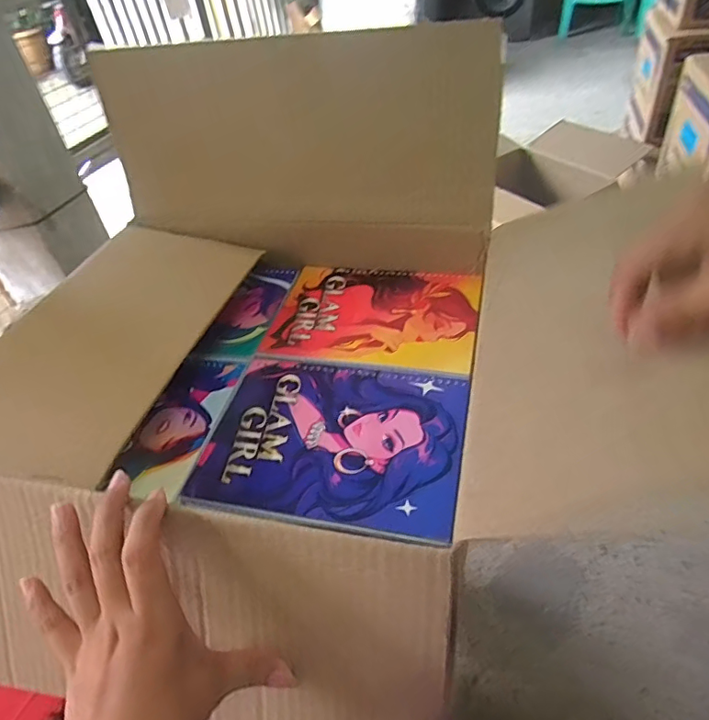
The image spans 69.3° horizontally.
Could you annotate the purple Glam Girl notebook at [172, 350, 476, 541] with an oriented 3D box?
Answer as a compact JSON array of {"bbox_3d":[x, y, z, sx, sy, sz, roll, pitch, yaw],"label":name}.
[{"bbox_3d":[-0.016,0.058,0.404,0.195,0.006,0.156,6,45,14],"label":"purple Glam Girl notebook"}]

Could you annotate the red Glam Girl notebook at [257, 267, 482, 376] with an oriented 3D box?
[{"bbox_3d":[0.020,-0.044,0.506,0.196,0.007,0.150,6,45,15],"label":"red Glam Girl notebook"}]

